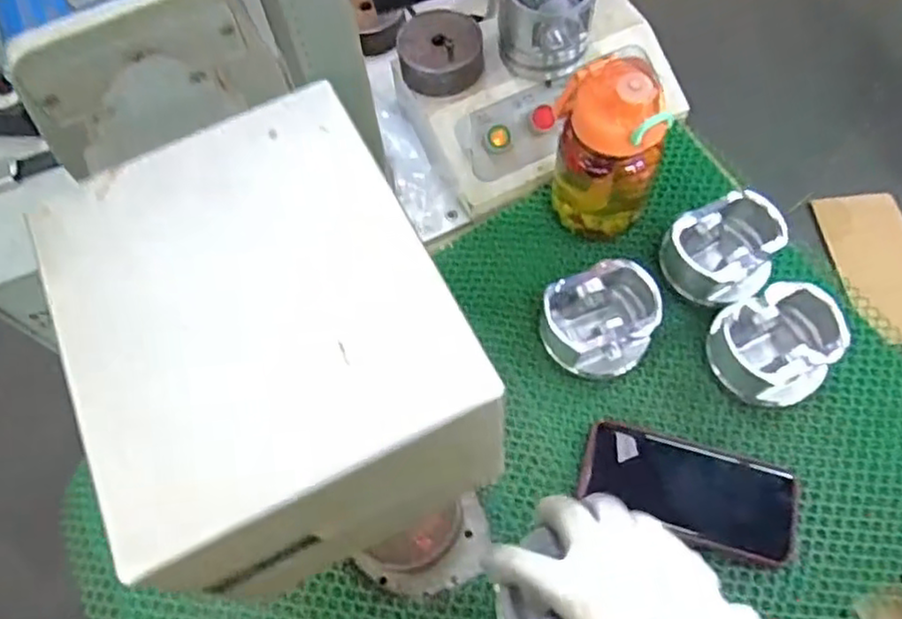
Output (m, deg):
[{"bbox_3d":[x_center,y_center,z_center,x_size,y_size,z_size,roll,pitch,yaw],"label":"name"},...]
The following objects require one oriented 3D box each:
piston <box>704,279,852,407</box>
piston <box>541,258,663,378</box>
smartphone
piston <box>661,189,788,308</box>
[{"bbox_3d":[0.267,0.029,0.563,0.094,0.067,0.090,-1,64,2],"label":"piston"},{"bbox_3d":[0.126,0.009,0.583,0.099,0.064,0.084,-14,64,-4],"label":"piston"},{"bbox_3d":[0.187,0.142,0.532,0.163,0.015,0.079,13,65,9],"label":"smartphone"},{"bbox_3d":[0.243,-0.058,0.599,0.087,0.069,0.094,-1,64,2],"label":"piston"}]

